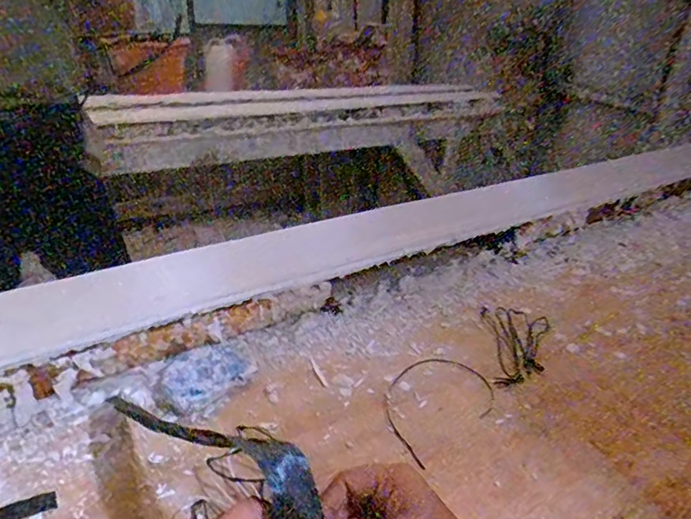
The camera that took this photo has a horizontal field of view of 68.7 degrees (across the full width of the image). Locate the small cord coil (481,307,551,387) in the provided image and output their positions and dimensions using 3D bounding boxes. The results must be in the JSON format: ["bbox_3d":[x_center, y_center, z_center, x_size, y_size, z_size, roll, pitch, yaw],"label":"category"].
[{"bbox_3d":[0.219,0.107,0.633,0.086,0.009,0.155,8,29,7],"label":"small cord coil"}]

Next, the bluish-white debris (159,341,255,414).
[{"bbox_3d":[-0.144,0.121,0.533,0.061,0.021,0.094,27,36,36],"label":"bluish-white debris"}]

